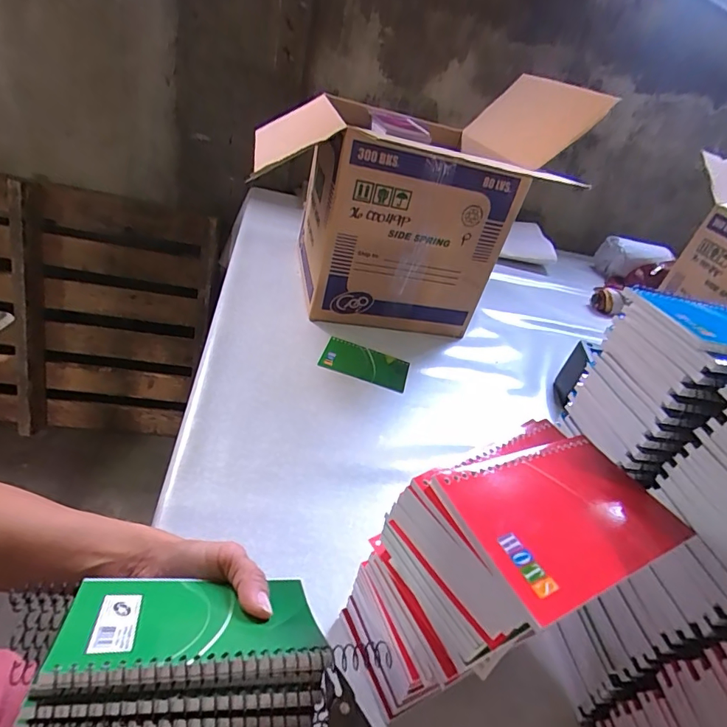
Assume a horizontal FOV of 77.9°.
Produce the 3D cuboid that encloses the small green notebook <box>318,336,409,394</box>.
[{"bbox_3d":[0.002,0.000,0.684,0.130,0.004,0.081,19,38,1],"label":"small green notebook"}]

